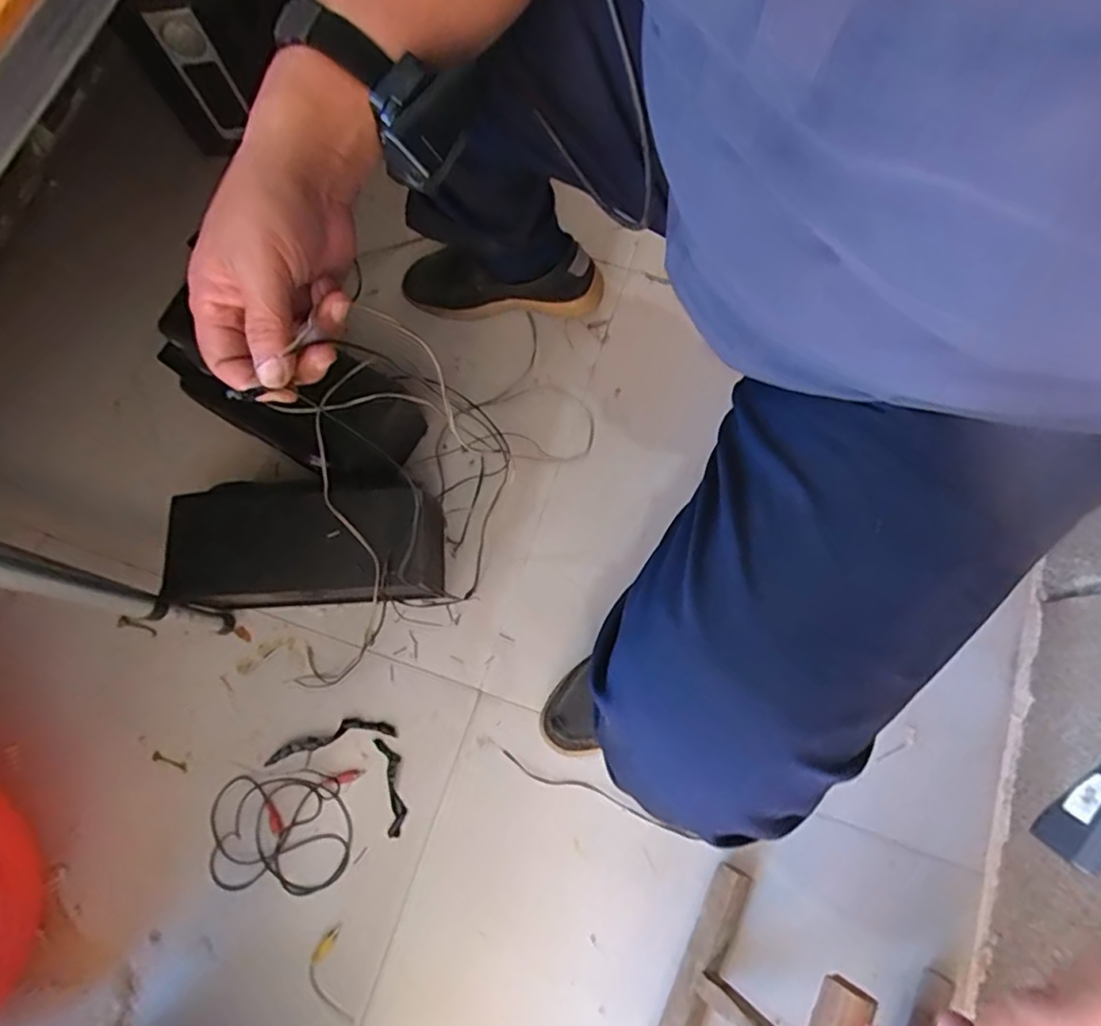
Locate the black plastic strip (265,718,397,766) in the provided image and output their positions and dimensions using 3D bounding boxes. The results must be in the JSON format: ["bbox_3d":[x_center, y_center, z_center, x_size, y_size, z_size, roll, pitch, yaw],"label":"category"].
[{"bbox_3d":[-0.255,0.258,0.733,0.150,0.005,0.029,-13,77,-3],"label":"black plastic strip"}]

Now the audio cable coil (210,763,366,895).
[{"bbox_3d":[-0.304,0.349,0.696,0.165,0.026,0.127,2,76,2],"label":"audio cable coil"}]

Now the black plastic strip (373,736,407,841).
[{"bbox_3d":[-0.178,0.308,0.719,0.023,0.005,0.106,-13,77,-3],"label":"black plastic strip"}]

